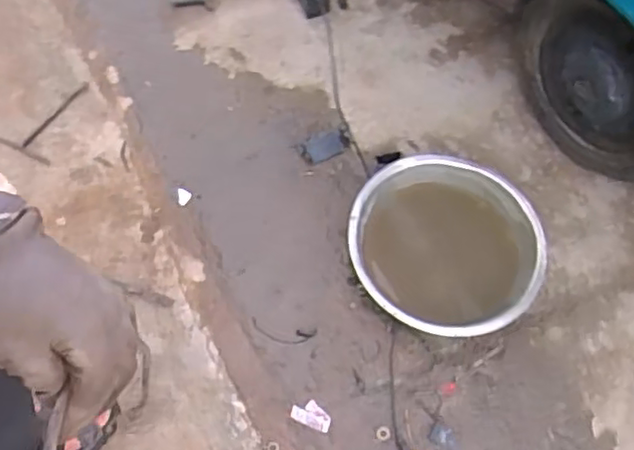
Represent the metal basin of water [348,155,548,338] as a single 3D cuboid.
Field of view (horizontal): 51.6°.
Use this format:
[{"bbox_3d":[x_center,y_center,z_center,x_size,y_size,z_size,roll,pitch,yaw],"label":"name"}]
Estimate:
[{"bbox_3d":[0.250,0.042,1.291,0.353,0.118,0.358,0,65,0],"label":"metal basin of water"}]

